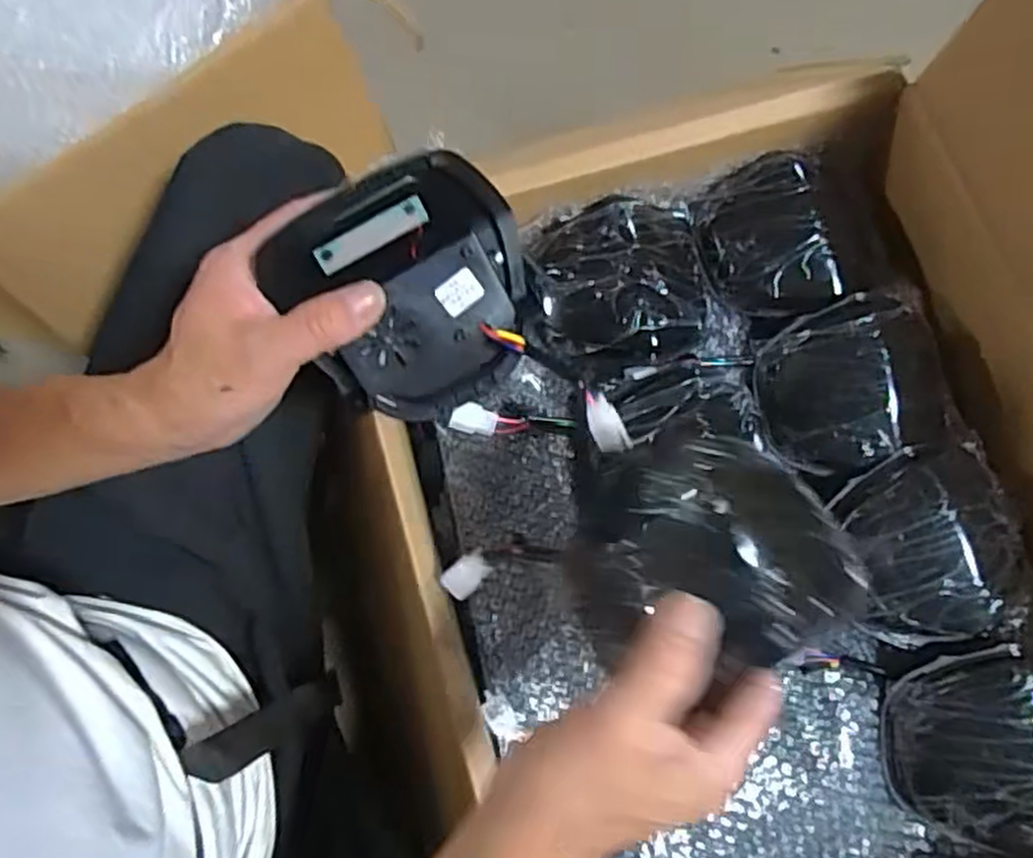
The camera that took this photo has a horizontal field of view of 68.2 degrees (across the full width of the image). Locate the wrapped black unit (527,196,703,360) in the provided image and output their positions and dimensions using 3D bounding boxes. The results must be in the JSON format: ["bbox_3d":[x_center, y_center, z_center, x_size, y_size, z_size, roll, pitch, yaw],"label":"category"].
[{"bbox_3d":[0.075,-0.106,0.545,0.125,0.048,0.124,-5,78,-1],"label":"wrapped black unit"}]

